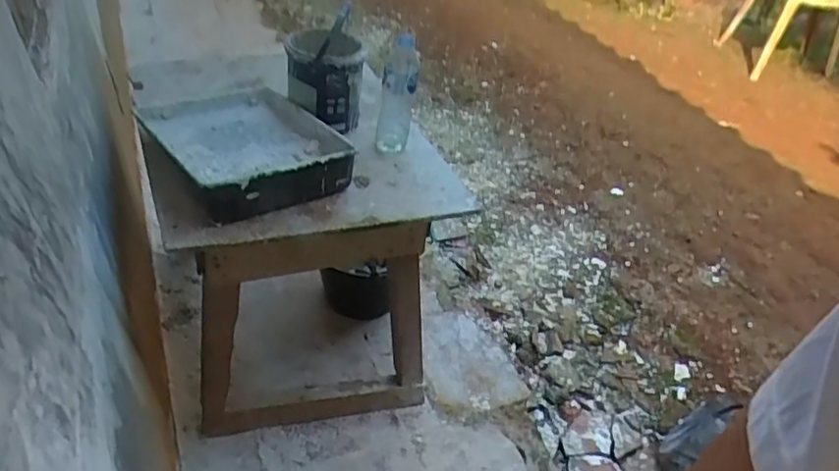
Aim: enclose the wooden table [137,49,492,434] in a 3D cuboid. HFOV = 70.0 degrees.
[{"bbox_3d":[-0.279,-0.039,1.355,0.533,0.551,0.723,-12,43,-19],"label":"wooden table"}]

